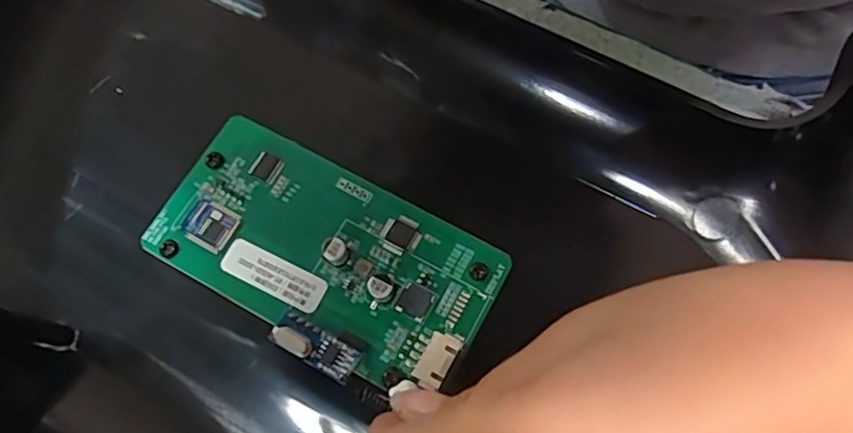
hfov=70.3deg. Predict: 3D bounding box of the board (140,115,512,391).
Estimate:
[{"bbox_3d":[-0.029,0.010,0.166,0.092,0.007,0.050,27,72,11],"label":"board"}]

